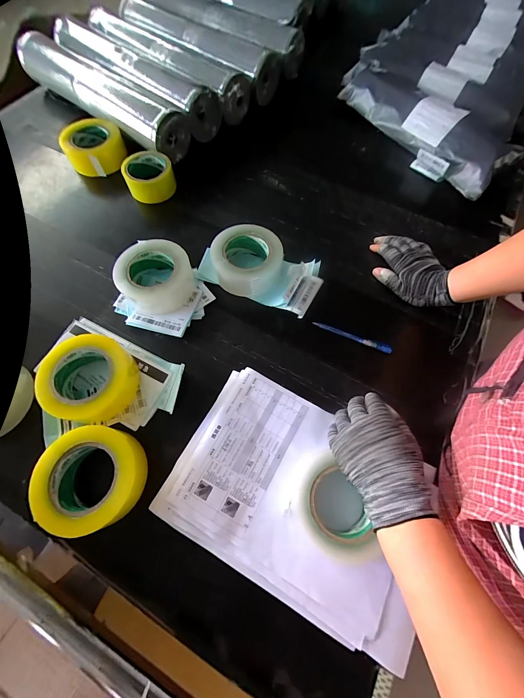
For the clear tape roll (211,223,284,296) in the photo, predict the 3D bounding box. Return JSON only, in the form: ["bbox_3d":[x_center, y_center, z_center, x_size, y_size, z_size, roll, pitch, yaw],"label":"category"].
[{"bbox_3d":[-0.026,-0.156,0.499,0.119,0.053,0.117,1,64,-2],"label":"clear tape roll"}]

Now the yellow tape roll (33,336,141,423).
[{"bbox_3d":[-0.251,0.042,0.410,0.114,0.051,0.114,1,64,-2],"label":"yellow tape roll"}]

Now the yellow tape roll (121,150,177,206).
[{"bbox_3d":[-0.235,-0.361,0.591,0.099,0.055,0.098,-14,66,-9],"label":"yellow tape roll"}]

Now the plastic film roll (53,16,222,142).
[{"bbox_3d":[-0.327,-0.666,0.694,0.506,0.087,0.106,38,69,15],"label":"plastic film roll"}]

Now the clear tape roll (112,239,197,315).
[{"bbox_3d":[-0.183,-0.126,0.485,0.121,0.056,0.123,1,64,-2],"label":"clear tape roll"}]

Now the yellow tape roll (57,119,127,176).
[{"bbox_3d":[-0.372,-0.450,0.622,0.122,0.055,0.125,1,64,-2],"label":"yellow tape roll"}]

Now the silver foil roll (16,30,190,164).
[{"bbox_3d":[-0.375,-0.589,0.667,0.503,0.083,0.084,38,69,15],"label":"silver foil roll"}]

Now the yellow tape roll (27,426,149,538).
[{"bbox_3d":[-0.214,0.164,0.357,0.113,0.053,0.118,1,64,-2],"label":"yellow tape roll"}]

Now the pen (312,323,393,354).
[{"bbox_3d":[0.151,-0.020,0.472,0.132,0.016,0.013,20,65,7],"label":"pen"}]

